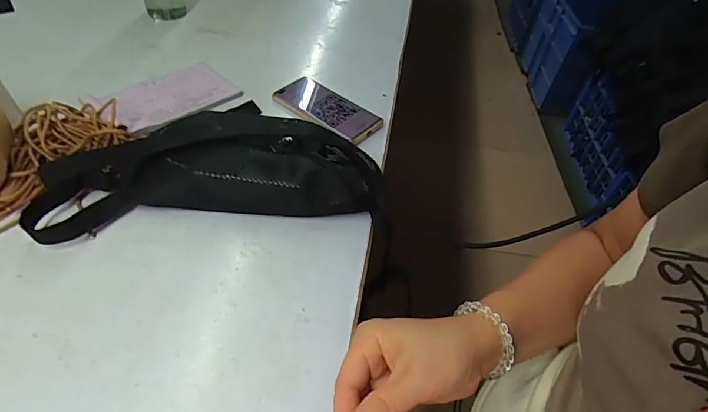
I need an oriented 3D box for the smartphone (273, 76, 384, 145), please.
[{"bbox_3d":[-0.043,-0.147,0.599,0.169,0.015,0.076,34,55,25],"label":"smartphone"}]

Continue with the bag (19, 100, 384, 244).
[{"bbox_3d":[-0.157,-0.054,0.459,0.369,0.074,0.156,-5,49,-12],"label":"bag"}]

